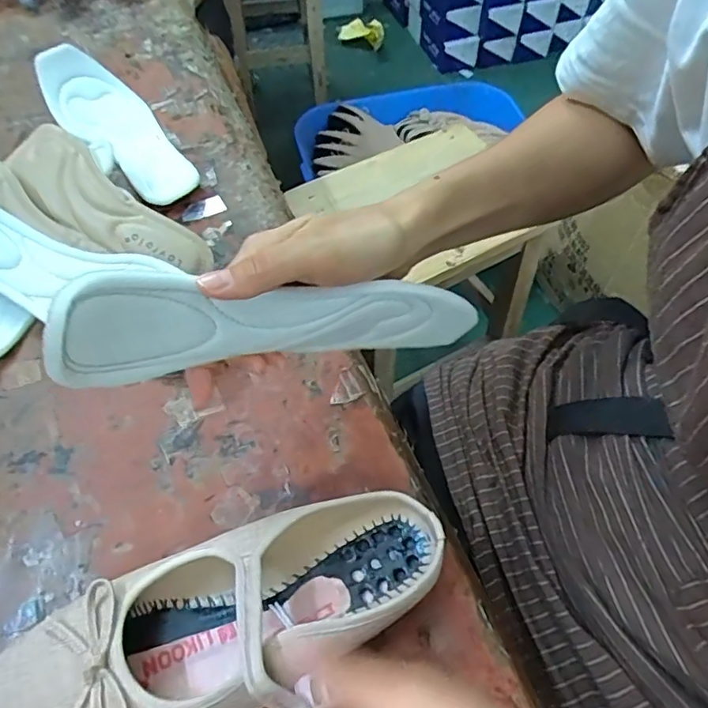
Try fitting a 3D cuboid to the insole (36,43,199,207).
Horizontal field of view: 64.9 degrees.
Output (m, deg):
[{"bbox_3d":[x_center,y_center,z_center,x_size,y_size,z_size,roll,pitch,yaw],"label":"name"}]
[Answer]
[{"bbox_3d":[-0.236,-0.230,0.556,0.076,0.026,0.208,-40,79,-22],"label":"insole"}]

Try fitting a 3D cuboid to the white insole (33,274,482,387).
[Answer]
[{"bbox_3d":[-0.031,-0.014,0.295,0.231,0.064,0.028,-5,54,-33],"label":"white insole"}]

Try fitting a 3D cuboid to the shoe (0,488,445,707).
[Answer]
[{"bbox_3d":[-0.063,0.146,0.291,0.239,0.051,0.096,-19,59,-16],"label":"shoe"}]

